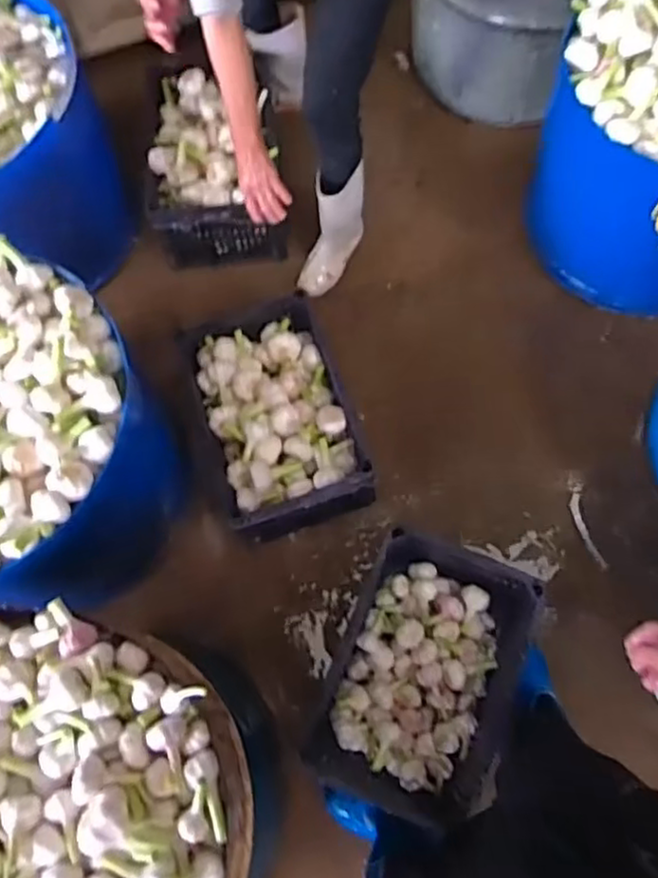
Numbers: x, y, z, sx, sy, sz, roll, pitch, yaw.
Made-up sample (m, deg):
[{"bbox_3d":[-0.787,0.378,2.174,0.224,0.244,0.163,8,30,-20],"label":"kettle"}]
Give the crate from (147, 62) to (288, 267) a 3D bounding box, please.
[{"bbox_3d":[-0.266,-0.661,1.646,0.302,0.256,0.389,-2,69,1],"label":"crate"}]

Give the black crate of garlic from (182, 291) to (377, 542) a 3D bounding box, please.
[{"bbox_3d":[-0.112,-0.038,1.449,0.305,0.205,0.436,-19,70,-5],"label":"black crate of garlic"}]

